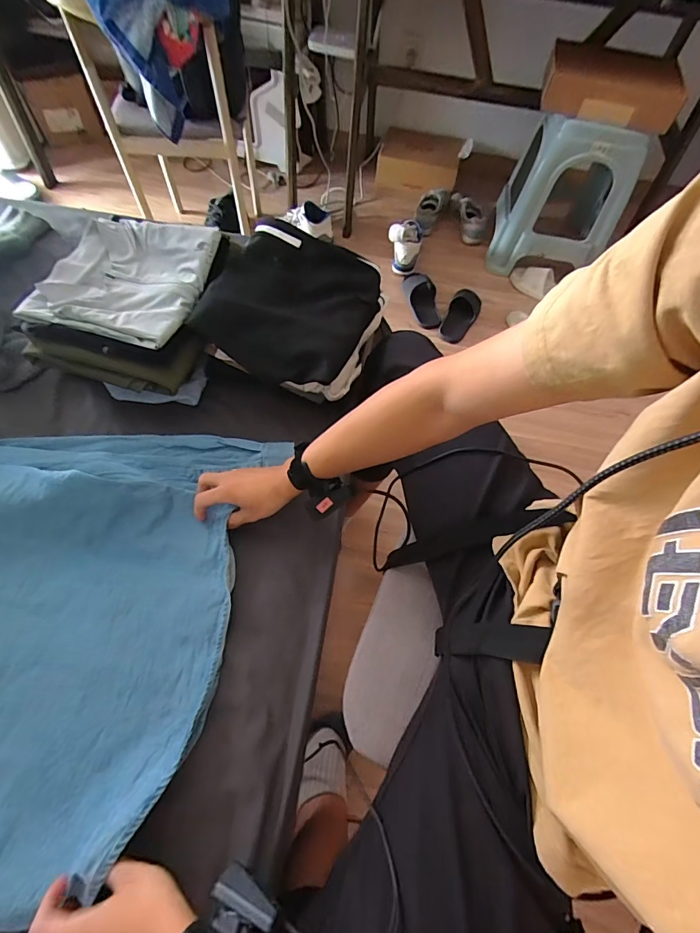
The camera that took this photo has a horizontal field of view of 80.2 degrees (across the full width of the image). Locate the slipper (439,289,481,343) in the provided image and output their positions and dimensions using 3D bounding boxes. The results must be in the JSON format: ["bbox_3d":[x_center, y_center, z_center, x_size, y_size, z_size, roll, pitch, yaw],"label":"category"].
[{"bbox_3d":[0.393,-0.539,1.454,0.106,0.053,0.249,26,64,9],"label":"slipper"}]

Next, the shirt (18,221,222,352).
[{"bbox_3d":[-0.365,-0.314,0.678,0.248,0.040,0.249,15,63,4],"label":"shirt"}]

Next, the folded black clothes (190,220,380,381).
[{"bbox_3d":[-0.099,-0.276,0.686,0.257,0.043,0.282,21,64,7],"label":"folded black clothes"}]

